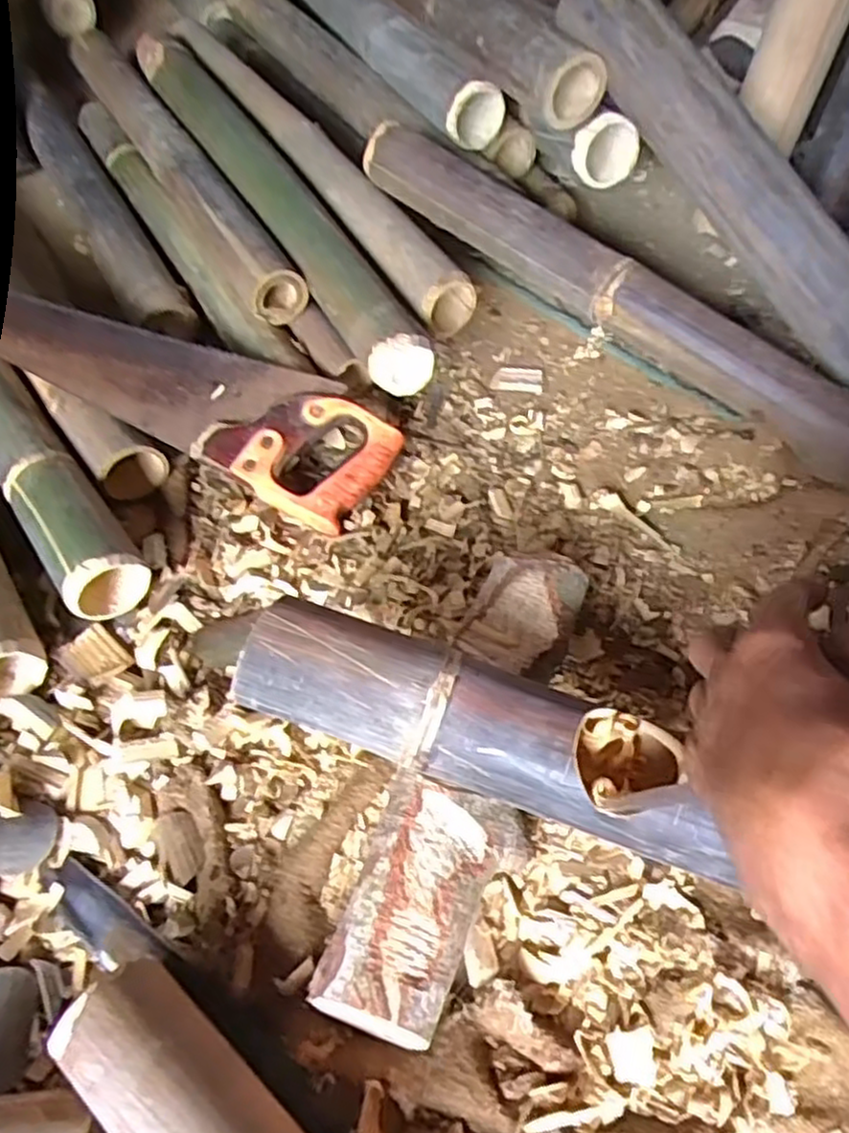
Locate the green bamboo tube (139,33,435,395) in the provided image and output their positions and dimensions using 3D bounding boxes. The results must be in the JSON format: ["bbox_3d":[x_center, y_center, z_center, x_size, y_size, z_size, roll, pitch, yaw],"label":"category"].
[{"bbox_3d":[-0.168,-0.407,0.796,0.072,0.074,0.652,-26,59,-16],"label":"green bamboo tube"}]

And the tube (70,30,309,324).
[{"bbox_3d":[-0.286,-0.463,0.849,0.058,0.054,0.597,-27,59,-17],"label":"tube"}]

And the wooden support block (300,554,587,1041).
[{"bbox_3d":[0.034,0.133,0.496,0.084,0.059,0.323,17,57,12],"label":"wooden support block"}]

